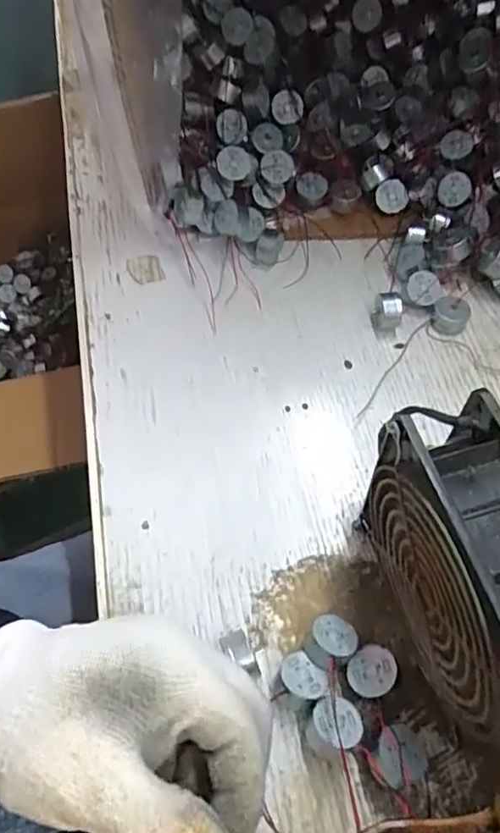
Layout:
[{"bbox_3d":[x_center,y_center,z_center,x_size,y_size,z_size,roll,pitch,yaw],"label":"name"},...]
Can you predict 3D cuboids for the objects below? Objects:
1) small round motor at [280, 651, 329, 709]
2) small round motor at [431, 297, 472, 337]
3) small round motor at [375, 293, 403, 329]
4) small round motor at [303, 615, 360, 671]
[{"bbox_3d":[0.025,0.129,0.284,0.023,0.019,0.022,-1,59,1],"label":"small round motor"},{"bbox_3d":[0.137,-0.069,0.400,0.026,0.013,0.023,27,64,17],"label":"small round motor"},{"bbox_3d":[0.094,-0.071,0.398,0.018,0.019,0.018,-1,59,1],"label":"small round motor"},{"bbox_3d":[0.041,0.113,0.293,0.023,0.018,0.024,-1,59,1],"label":"small round motor"}]

